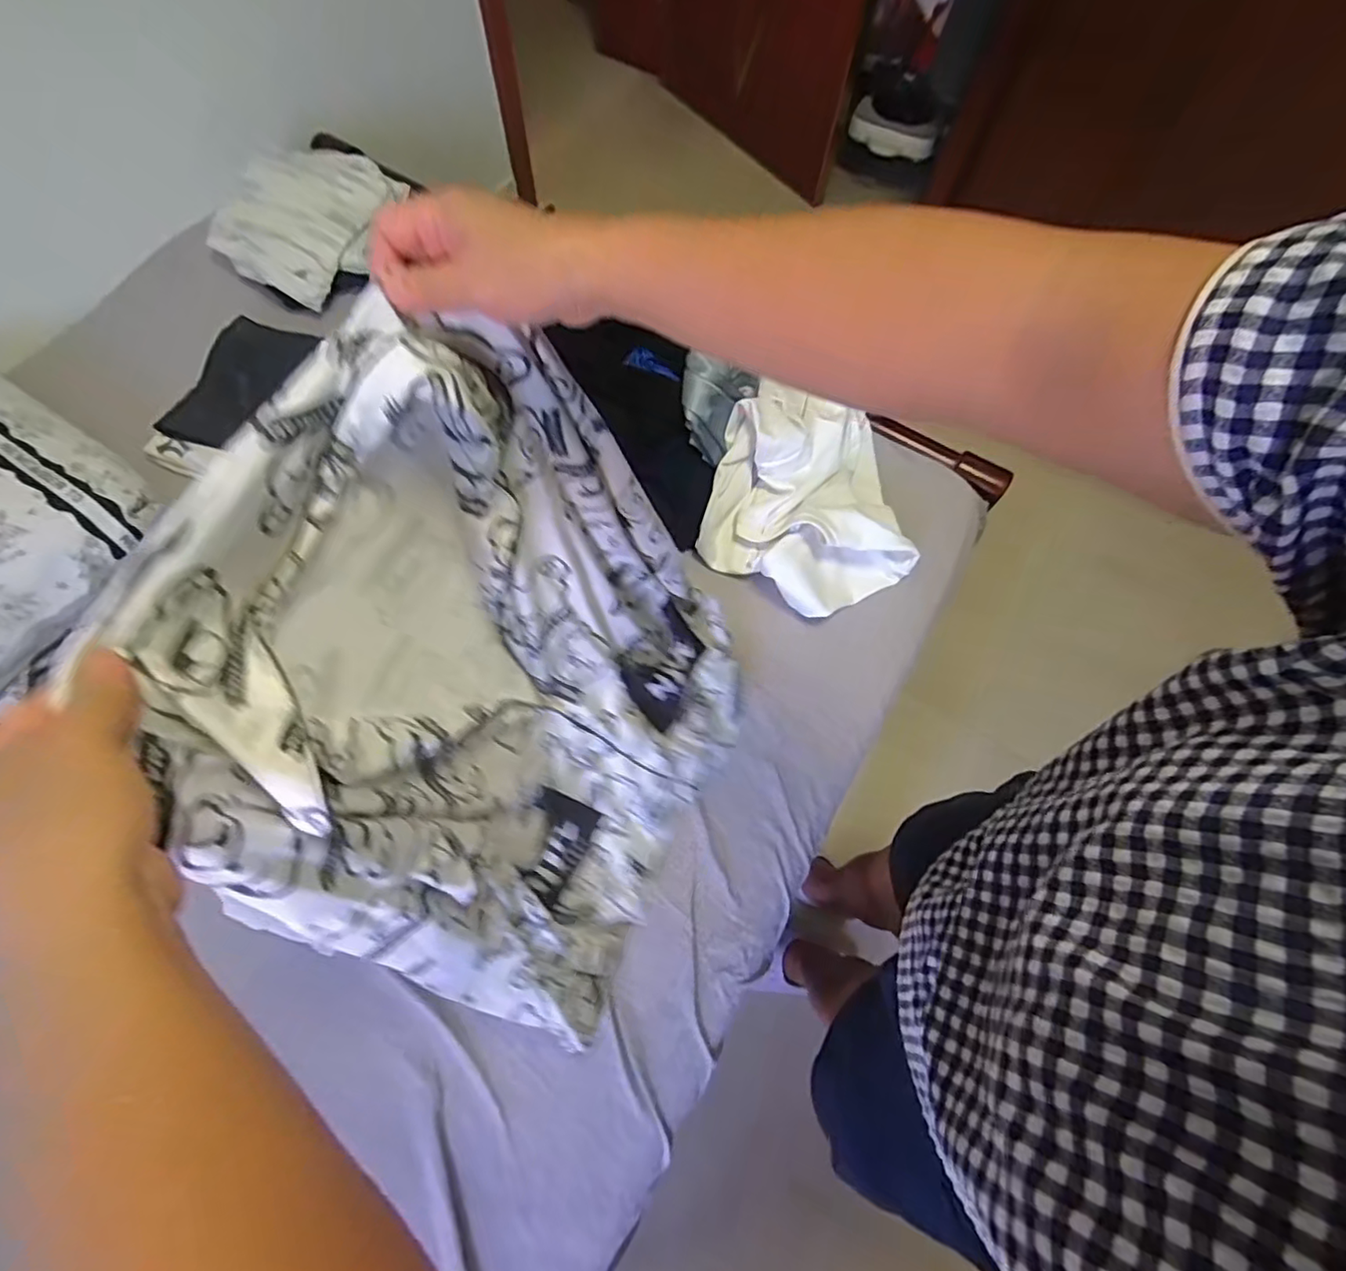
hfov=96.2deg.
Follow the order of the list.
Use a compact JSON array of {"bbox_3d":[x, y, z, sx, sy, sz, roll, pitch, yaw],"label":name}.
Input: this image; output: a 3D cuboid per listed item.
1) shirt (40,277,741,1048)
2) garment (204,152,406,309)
[{"bbox_3d":[-0.105,0.083,0.523,0.272,0.554,0.439,28,70,8],"label":"shirt"},{"bbox_3d":[-0.675,-0.791,1.139,0.281,0.067,0.325,28,70,8],"label":"garment"}]

